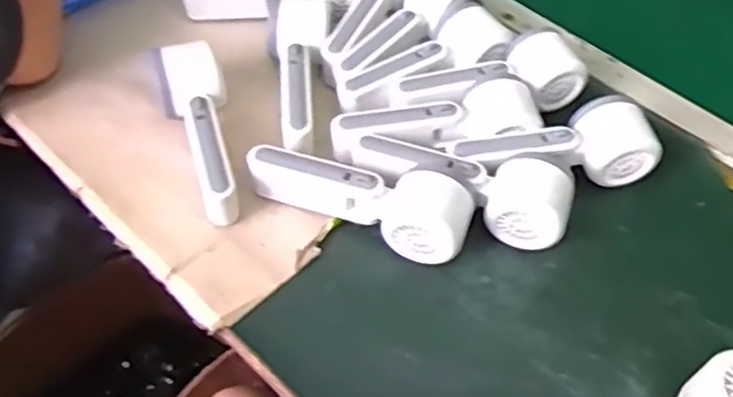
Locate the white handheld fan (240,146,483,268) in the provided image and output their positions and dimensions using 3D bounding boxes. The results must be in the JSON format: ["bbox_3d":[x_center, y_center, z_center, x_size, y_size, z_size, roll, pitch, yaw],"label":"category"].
[{"bbox_3d":[-0.003,-0.008,0.517,0.166,0.051,0.061,24,53,14],"label":"white handheld fan"}]

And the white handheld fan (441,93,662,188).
[{"bbox_3d":[0.145,-0.036,0.551,0.155,0.052,0.060,-9,53,-12],"label":"white handheld fan"}]

